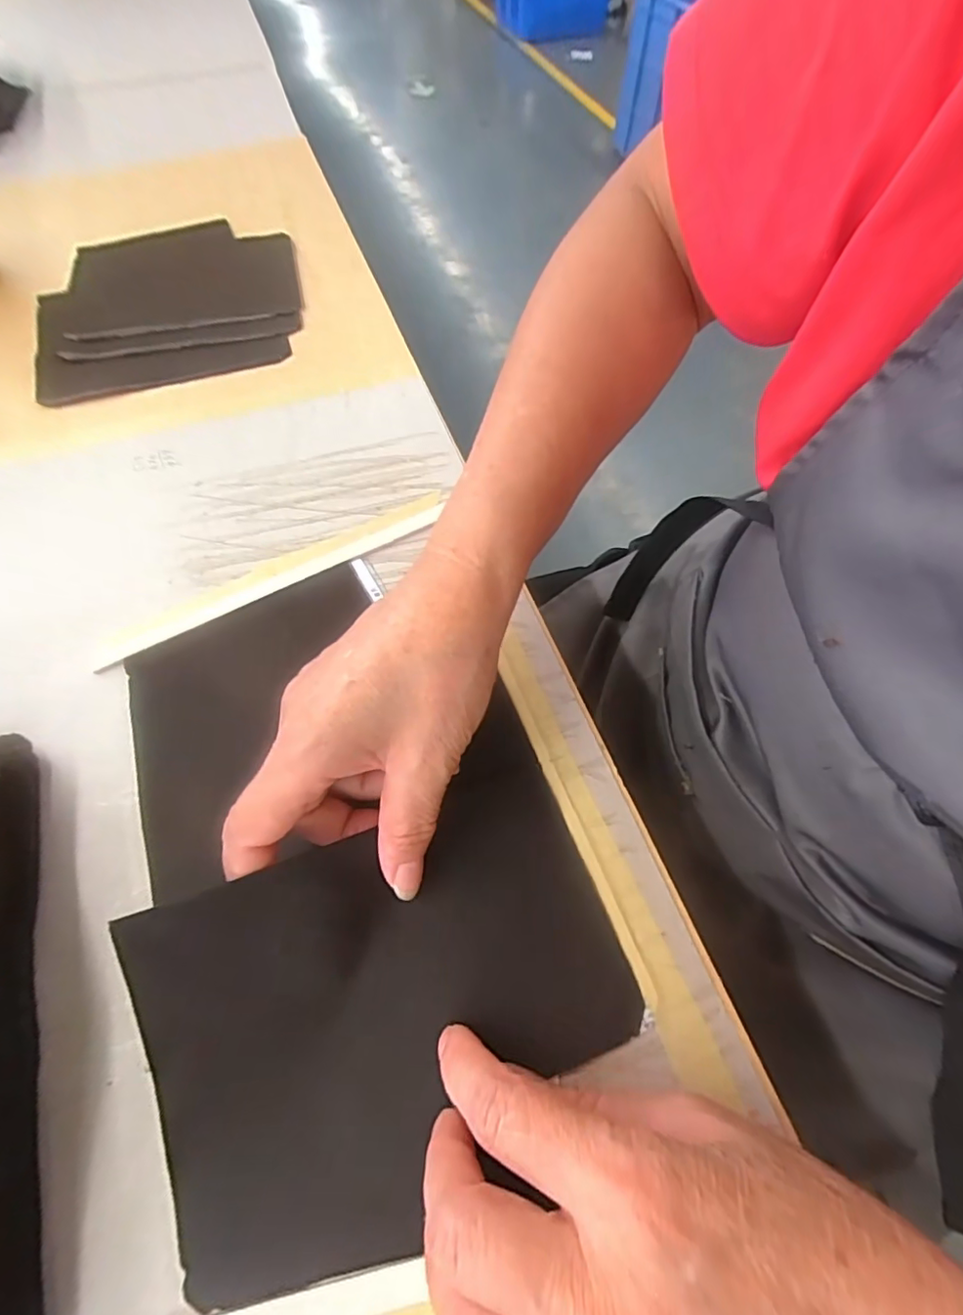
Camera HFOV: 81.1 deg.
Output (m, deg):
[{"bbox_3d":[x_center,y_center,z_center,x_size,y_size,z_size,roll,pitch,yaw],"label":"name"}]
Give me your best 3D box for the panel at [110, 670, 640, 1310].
[{"bbox_3d":[-0.033,0.111,0.209,0.170,0.040,0.148,-21,64,-11],"label":"panel"}]

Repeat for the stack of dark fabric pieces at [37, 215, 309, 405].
[{"bbox_3d":[-0.239,-0.280,0.436,0.188,0.009,0.198,-16,63,-9],"label":"stack of dark fabric pieces"}]

